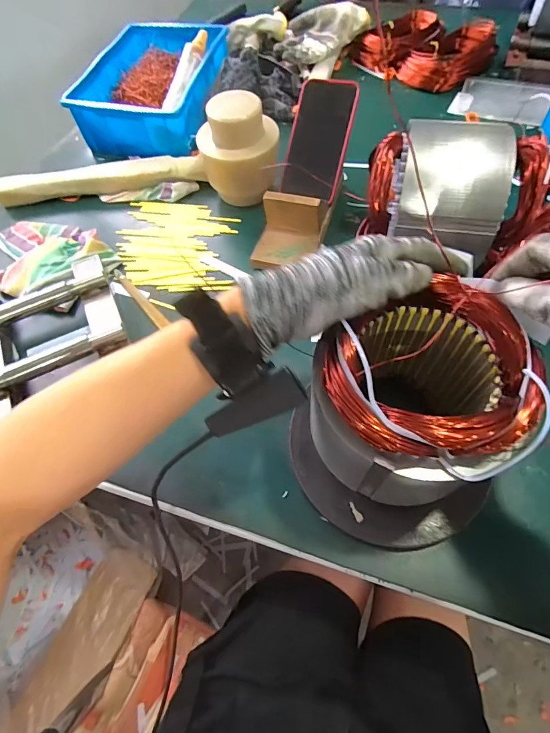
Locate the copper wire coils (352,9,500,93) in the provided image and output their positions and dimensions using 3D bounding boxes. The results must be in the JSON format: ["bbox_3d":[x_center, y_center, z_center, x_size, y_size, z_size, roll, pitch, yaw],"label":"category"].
[{"bbox_3d":[0.281,-0.615,0.768,0.248,0.050,0.174,36,69,21],"label":"copper wire coils"}]

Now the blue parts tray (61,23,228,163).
[{"bbox_3d":[-0.210,-0.504,0.707,0.212,0.082,0.301,7,61,8],"label":"blue parts tray"}]

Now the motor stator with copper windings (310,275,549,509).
[{"bbox_3d":[0.110,0.033,0.310,0.133,0.154,0.129,-38,65,-16],"label":"motor stator with copper windings"}]

